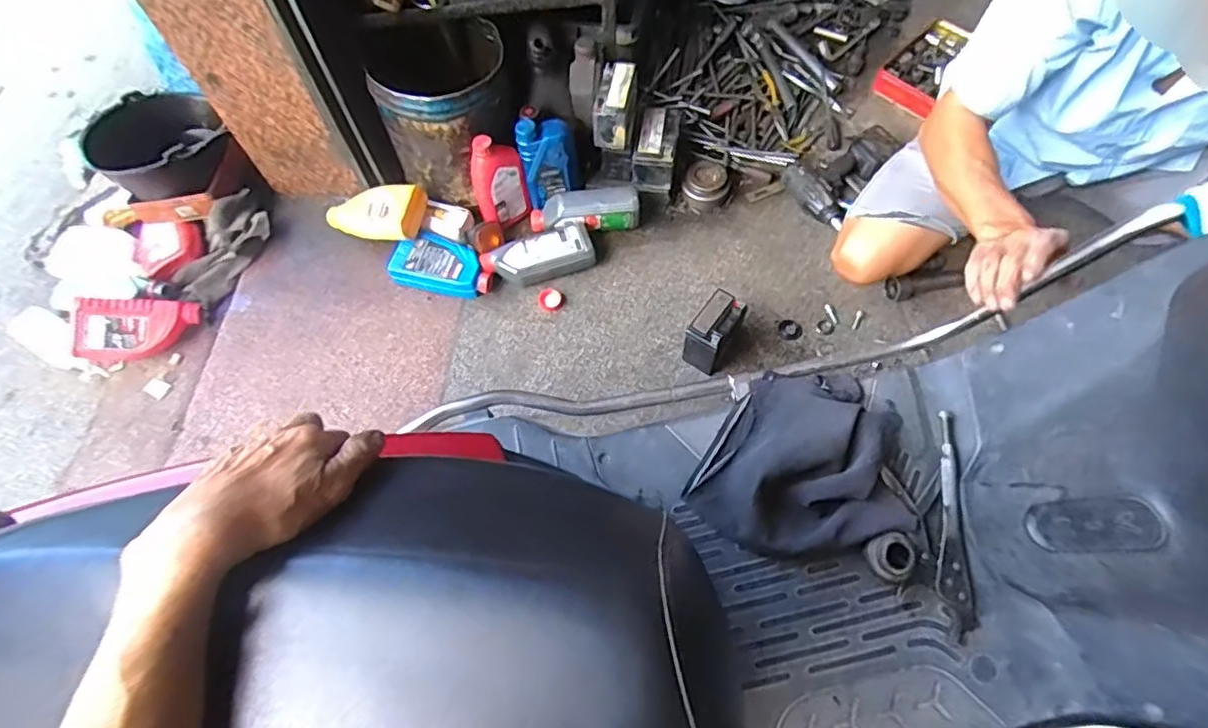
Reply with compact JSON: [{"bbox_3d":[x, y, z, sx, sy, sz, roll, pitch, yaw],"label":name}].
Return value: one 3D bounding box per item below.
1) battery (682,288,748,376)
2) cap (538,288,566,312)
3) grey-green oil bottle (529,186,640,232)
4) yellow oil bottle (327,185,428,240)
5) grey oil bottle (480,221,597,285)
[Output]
[{"bbox_3d":[0.214,-0.058,1.204,0.079,0.128,0.121,31,69,15],"label":"battery"},{"bbox_3d":[-0.113,-0.137,1.321,0.053,0.016,0.053,0,65,1],"label":"cap"},{"bbox_3d":[-0.043,-0.333,1.364,0.238,0.099,0.077,-7,65,-2],"label":"grey-green oil bottle"},{"bbox_3d":[-0.502,-0.342,1.384,0.228,0.066,0.126,7,100,15],"label":"yellow oil bottle"},{"bbox_3d":[-0.142,-0.232,1.332,0.236,0.093,0.097,-17,66,-7],"label":"grey oil bottle"}]

